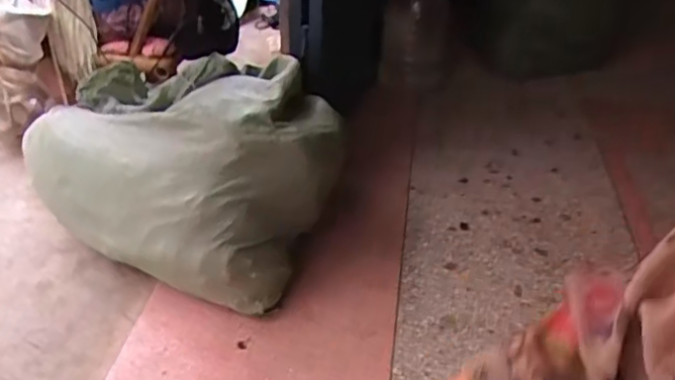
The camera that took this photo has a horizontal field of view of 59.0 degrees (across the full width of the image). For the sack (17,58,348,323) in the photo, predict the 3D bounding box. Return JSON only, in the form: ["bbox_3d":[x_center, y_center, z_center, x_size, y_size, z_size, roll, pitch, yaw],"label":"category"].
[{"bbox_3d":[-0.302,-0.069,1.287,0.588,0.344,0.495,25,44,28],"label":"sack"}]

